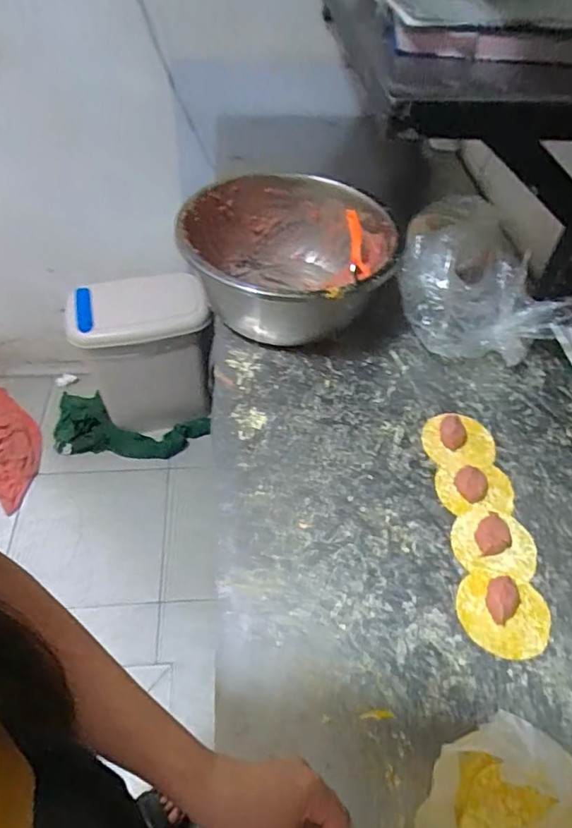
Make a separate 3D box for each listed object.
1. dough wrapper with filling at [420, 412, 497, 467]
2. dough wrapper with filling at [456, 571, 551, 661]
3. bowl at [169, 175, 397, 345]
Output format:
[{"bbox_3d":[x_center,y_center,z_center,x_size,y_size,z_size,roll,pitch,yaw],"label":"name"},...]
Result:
[{"bbox_3d":[0.206,0.029,0.639,0.081,0.018,0.082,6,51,3],"label":"dough wrapper with filling"},{"bbox_3d":[0.207,0.184,0.501,0.084,0.023,0.077,6,51,3],"label":"dough wrapper with filling"},{"bbox_3d":[-0.002,-0.214,0.762,0.287,0.133,0.278,1,51,-1],"label":"bowl"}]

